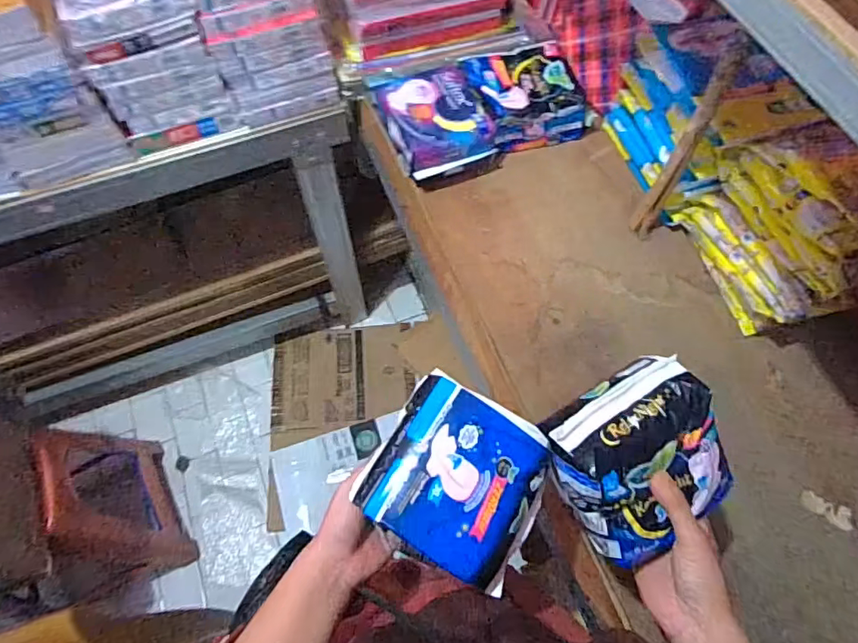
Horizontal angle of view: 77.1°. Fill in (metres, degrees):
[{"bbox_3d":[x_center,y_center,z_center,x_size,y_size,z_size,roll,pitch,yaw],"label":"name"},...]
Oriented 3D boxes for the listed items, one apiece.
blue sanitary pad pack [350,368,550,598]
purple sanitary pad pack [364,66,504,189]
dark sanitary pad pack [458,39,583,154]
[{"bbox_3d":[0.024,0.121,0.416,0.127,0.054,0.121,28,68,14],"label":"blue sanitary pad pack"},{"bbox_3d":[0.009,-0.314,0.862,0.153,0.083,0.189,-21,65,-9],"label":"purple sanitary pad pack"},{"bbox_3d":[0.155,-0.366,0.888,0.166,0.071,0.160,-16,65,-7],"label":"dark sanitary pad pack"}]

